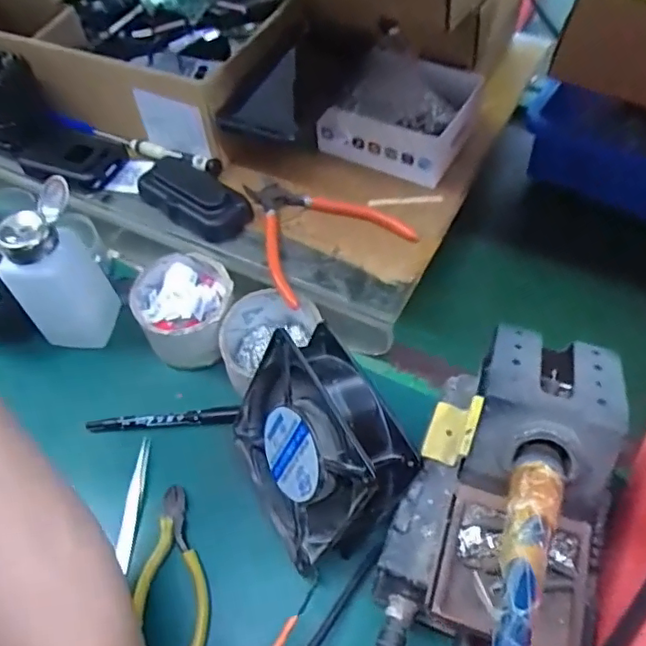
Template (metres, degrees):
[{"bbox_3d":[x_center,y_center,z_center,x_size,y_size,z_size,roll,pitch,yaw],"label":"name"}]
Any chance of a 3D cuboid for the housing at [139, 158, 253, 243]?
[{"bbox_3d":[-0.119,-0.114,0.524,0.055,0.028,0.117,-41,62,-21],"label":"housing"}]

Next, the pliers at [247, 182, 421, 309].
[{"bbox_3d":[-0.010,-0.086,0.500,0.116,0.011,0.137,-31,59,-16],"label":"pliers"}]

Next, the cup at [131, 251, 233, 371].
[{"bbox_3d":[-0.115,-0.011,0.492,0.076,0.053,0.080,-2,55,3],"label":"cup"}]

